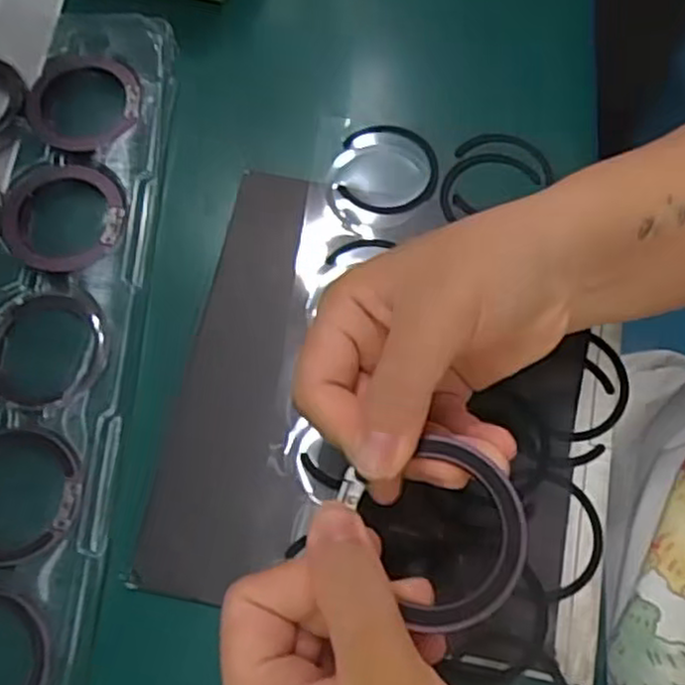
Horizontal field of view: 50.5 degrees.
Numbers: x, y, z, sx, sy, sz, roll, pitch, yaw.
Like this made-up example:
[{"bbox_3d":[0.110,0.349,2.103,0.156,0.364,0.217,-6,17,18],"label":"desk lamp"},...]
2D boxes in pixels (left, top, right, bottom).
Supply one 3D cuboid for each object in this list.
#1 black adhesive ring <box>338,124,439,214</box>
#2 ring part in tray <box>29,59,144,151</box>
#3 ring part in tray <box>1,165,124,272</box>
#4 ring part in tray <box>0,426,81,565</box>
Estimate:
[{"bbox_3d":[0.024,-0.090,0.370,0.049,0.006,0.054,5,69,2],"label":"black adhesive ring"},{"bbox_3d":[-0.134,-0.124,0.376,0.058,0.006,0.056,0,69,0],"label":"ring part in tray"},{"bbox_3d":[-0.137,-0.062,0.355,0.059,0.004,0.057,1,69,0],"label":"ring part in tray"},{"bbox_3d":[-0.142,0.064,0.308,0.061,0.004,0.057,7,69,2],"label":"ring part in tray"}]

